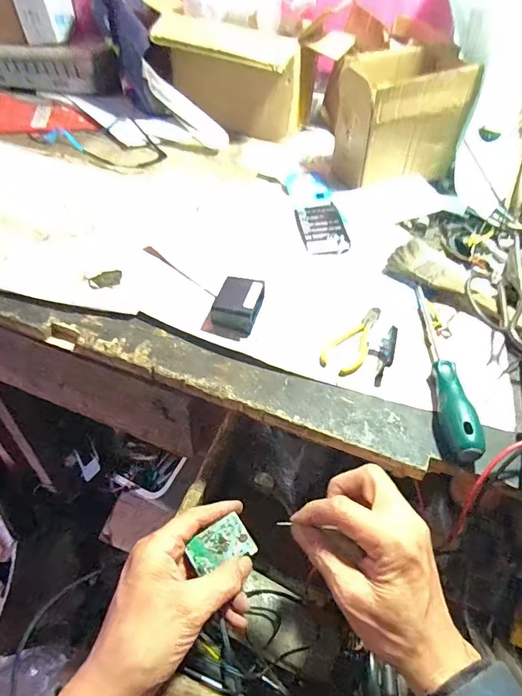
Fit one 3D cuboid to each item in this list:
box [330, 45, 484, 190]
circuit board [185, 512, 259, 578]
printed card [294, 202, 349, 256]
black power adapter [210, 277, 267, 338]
[{"bbox_3d":[0.188,-0.307,0.579,0.161,0.132,0.098,-13,51,-15],"label":"box"},{"bbox_3d":[-0.032,0.157,0.343,0.050,0.010,0.030,-20,53,-19],"label":"circuit board"},{"bbox_3d":[0.077,-0.151,0.545,0.055,0.008,0.094,-5,50,-7],"label":"printed card"},{"bbox_3d":[-0.021,-0.044,0.427,0.040,0.031,0.058,15,50,11],"label":"black power adapter"}]

